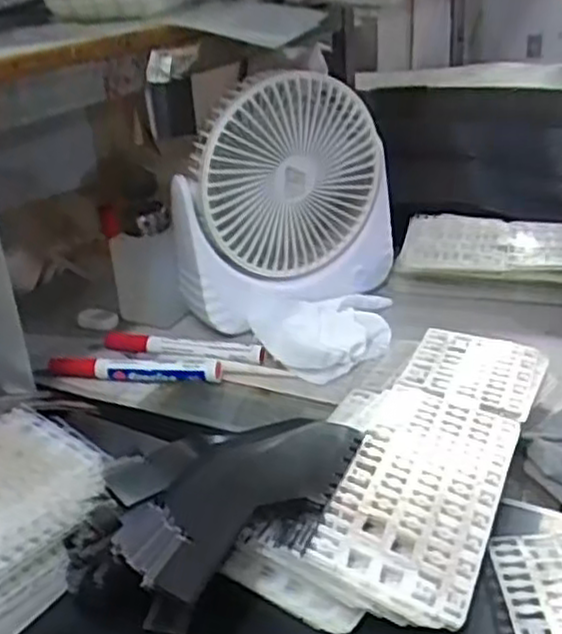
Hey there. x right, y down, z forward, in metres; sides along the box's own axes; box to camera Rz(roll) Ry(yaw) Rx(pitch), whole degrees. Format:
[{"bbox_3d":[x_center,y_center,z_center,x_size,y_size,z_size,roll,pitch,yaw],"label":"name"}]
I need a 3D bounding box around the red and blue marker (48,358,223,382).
[{"bbox_3d":[-0.118,0.040,0.589,0.146,0.018,0.022,1,27,13],"label":"red and blue marker"}]

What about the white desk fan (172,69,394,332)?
[{"bbox_3d":[0.006,-0.098,0.618,0.182,0.191,0.079,-25,32,-34],"label":"white desk fan"}]

